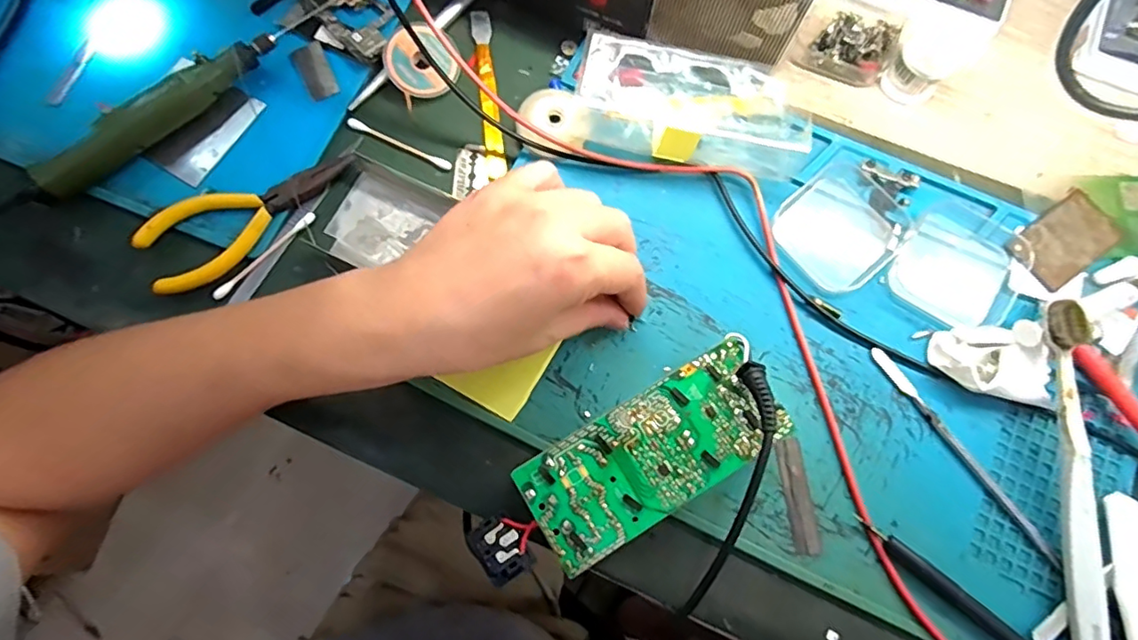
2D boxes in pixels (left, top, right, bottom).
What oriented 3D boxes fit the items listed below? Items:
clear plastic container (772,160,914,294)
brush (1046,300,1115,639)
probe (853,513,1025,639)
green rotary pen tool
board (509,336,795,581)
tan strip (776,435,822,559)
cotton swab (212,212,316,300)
[{"bbox_3d":[0.158,-0.054,0.326,0.071,0.012,0.063,-43,80,-9],"label":"clear plastic container"},{"bbox_3d":[0.253,0.083,0.279,0.016,0.031,0.180,3,77,1],"label":"brush"},{"bbox_3d":[0.200,0.144,0.277,0.132,0.007,0.009,39,79,8],"label":"probe"},{"bbox_3d":[-0.247,-0.123,0.338,0.159,0.025,0.020,-41,80,-9],"label":"green rotary pen tool"},{"bbox_3d":[0.041,0.069,0.288,0.128,0.027,0.056,-31,79,-7],"label":"board"},{"bbox_3d":[0.120,0.092,0.295,0.015,0.004,0.057,-5,77,-1],"label":"tan strip"},{"bbox_3d":[-0.176,-0.037,0.325,0.072,0.004,0.005,-44,80,-9],"label":"cotton swab"}]

